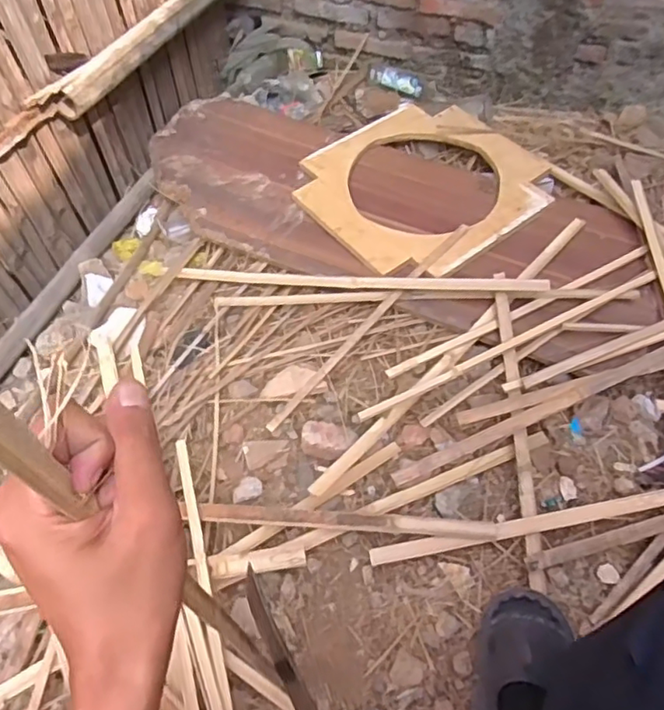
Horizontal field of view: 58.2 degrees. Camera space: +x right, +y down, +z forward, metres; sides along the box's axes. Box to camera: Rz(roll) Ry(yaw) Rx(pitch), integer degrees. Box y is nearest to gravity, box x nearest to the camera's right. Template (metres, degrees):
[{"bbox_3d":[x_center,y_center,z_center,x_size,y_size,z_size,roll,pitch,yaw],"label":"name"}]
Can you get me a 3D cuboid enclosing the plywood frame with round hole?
[{"bbox_3d":[0.201,-0.379,1.296,0.488,0.020,0.432,-33,63,-16],"label":"plywood frame with round hole"}]

